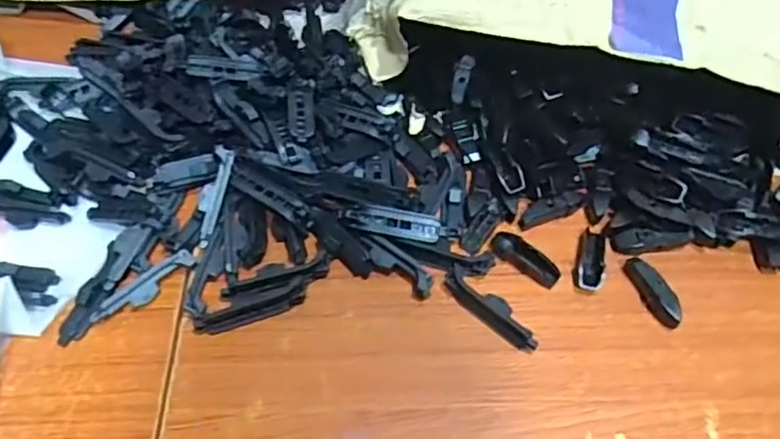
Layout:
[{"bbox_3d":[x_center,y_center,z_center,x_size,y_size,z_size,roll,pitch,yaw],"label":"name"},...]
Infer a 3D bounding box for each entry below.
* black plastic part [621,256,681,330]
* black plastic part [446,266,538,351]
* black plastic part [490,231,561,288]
[{"bbox_3d":[0.180,0.048,0.422,0.012,0.018,0.053,-17,58,-12],"label":"black plastic part"},{"bbox_3d":[0.068,0.061,0.419,0.074,0.015,0.018,38,63,23],"label":"black plastic part"},{"bbox_3d":[0.096,0.027,0.442,0.053,0.016,0.018,33,62,20],"label":"black plastic part"}]

